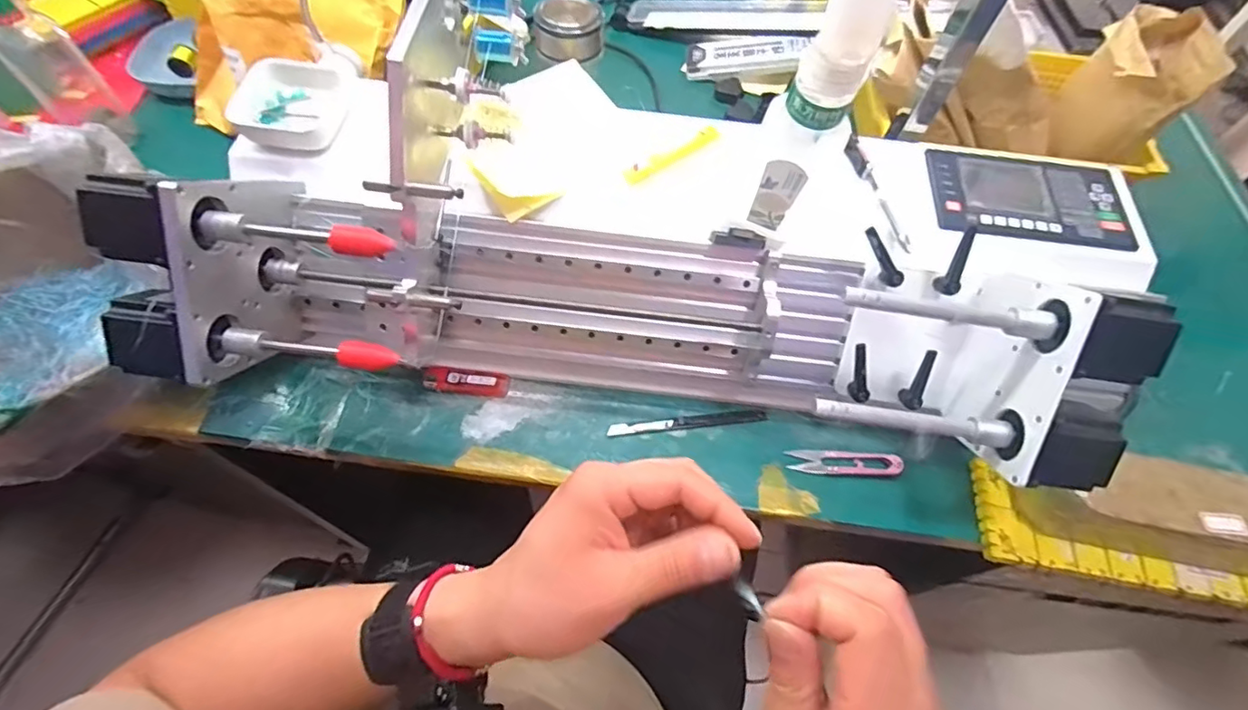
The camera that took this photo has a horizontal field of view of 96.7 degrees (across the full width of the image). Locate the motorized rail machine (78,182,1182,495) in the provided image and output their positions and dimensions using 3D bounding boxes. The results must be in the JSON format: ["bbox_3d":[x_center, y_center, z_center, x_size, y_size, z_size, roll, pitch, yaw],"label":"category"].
[{"bbox_3d":[-0.006,-0.021,0.453,0.701,0.210,0.183,7,60,0],"label":"motorized rail machine"}]

